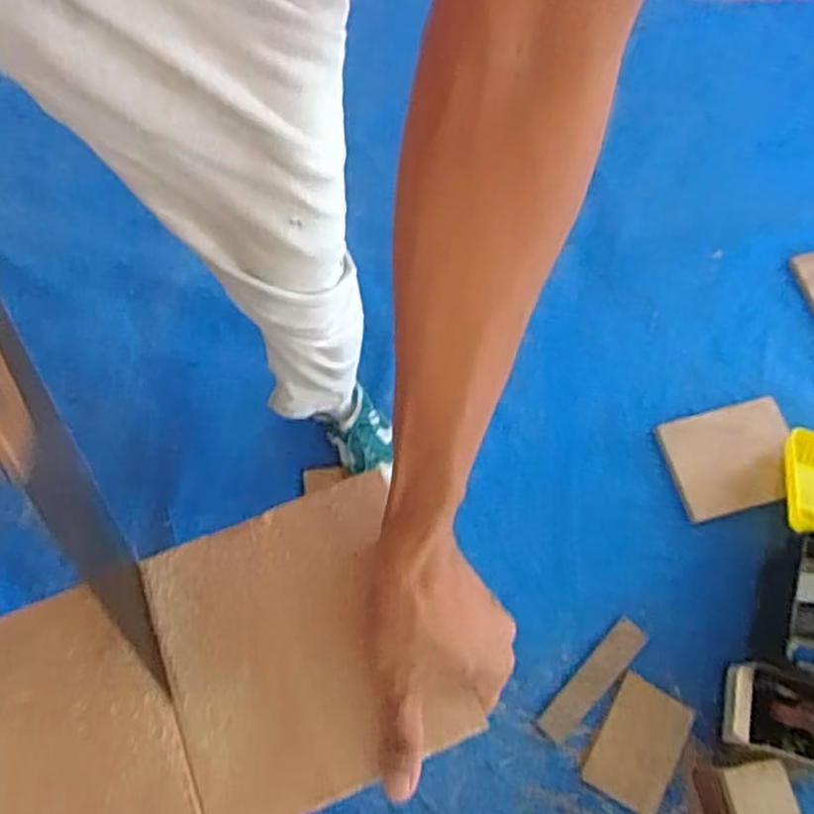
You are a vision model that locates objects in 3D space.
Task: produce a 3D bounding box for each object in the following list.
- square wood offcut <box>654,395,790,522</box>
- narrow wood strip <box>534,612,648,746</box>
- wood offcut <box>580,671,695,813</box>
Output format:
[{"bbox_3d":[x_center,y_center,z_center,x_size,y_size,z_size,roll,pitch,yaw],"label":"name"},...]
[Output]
[{"bbox_3d":[0.547,0.082,1.194,0.206,0.017,0.197,-14,50,6],"label":"square wood offcut"},{"bbox_3d":[0.289,0.424,1.104,0.048,0.017,0.214,41,74,14],"label":"narrow wood strip"},{"bbox_3d":[0.345,0.502,1.060,0.110,0.014,0.168,23,70,26],"label":"wood offcut"}]

